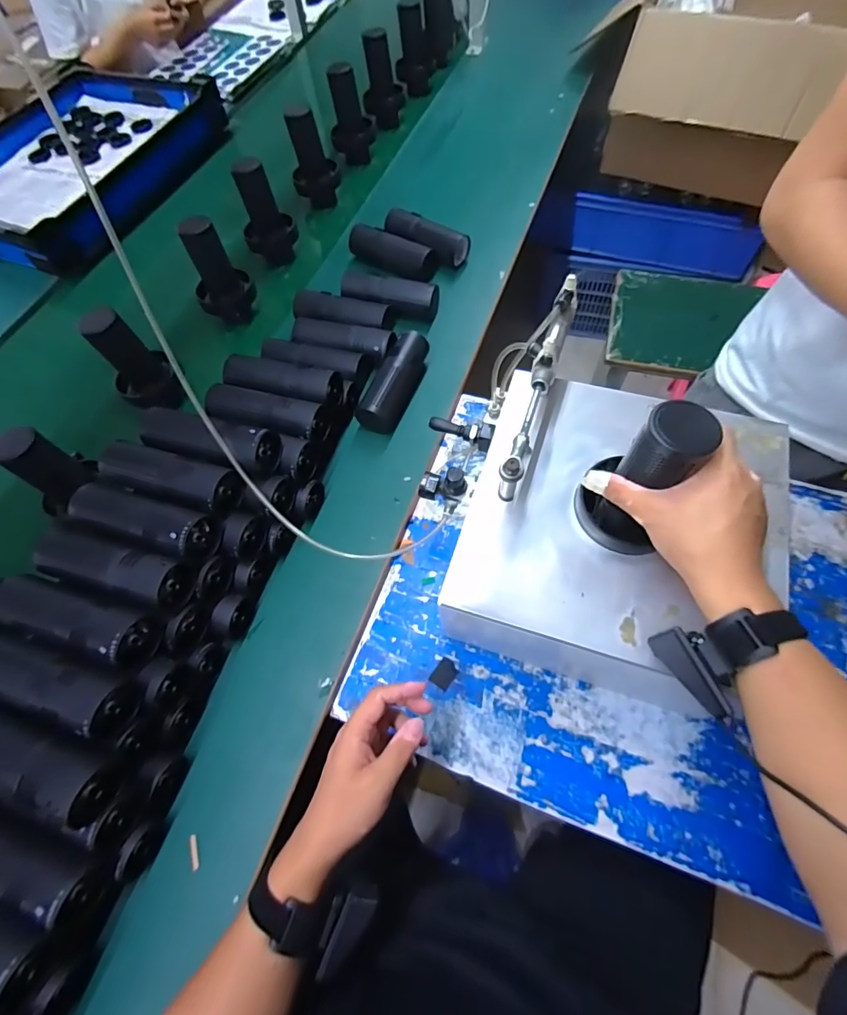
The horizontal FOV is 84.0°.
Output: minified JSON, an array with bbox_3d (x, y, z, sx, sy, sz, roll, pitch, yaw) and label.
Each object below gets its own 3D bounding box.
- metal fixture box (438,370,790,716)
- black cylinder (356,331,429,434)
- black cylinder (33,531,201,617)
[{"bbox_3d":[0.200,0.039,0.541,0.294,0.166,0.289,16,64,11],"label":"metal fixture box"},{"bbox_3d":[-0.041,-0.197,0.727,0.055,0.059,0.170,22,66,14],"label":"black cylinder"},{"bbox_3d":[-0.332,0.066,0.495,0.161,0.054,0.053,13,65,10],"label":"black cylinder"}]

